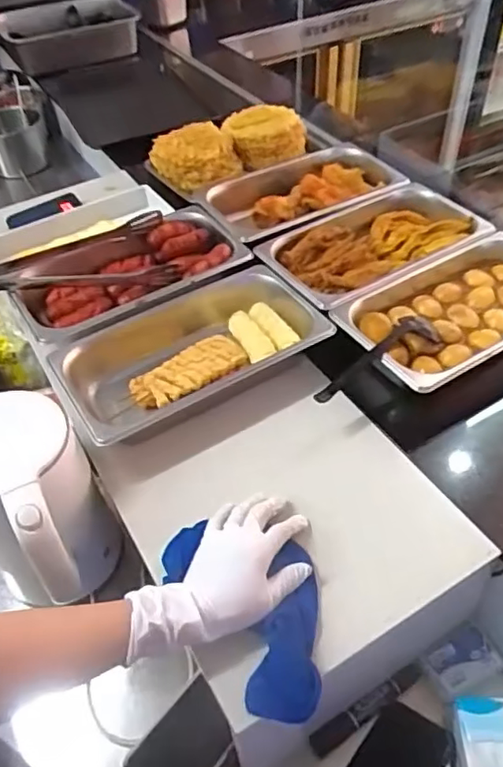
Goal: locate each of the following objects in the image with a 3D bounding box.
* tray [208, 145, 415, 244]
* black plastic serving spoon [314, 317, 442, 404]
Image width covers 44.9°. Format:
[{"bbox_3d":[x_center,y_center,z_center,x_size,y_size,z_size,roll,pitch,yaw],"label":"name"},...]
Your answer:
[{"bbox_3d":[0.084,-0.308,1.015,0.301,0.064,0.206,-23,49,-17],"label":"tray"},{"bbox_3d":[0.141,-0.032,0.722,0.186,0.035,0.044,-28,51,-21],"label":"black plastic serving spoon"}]

